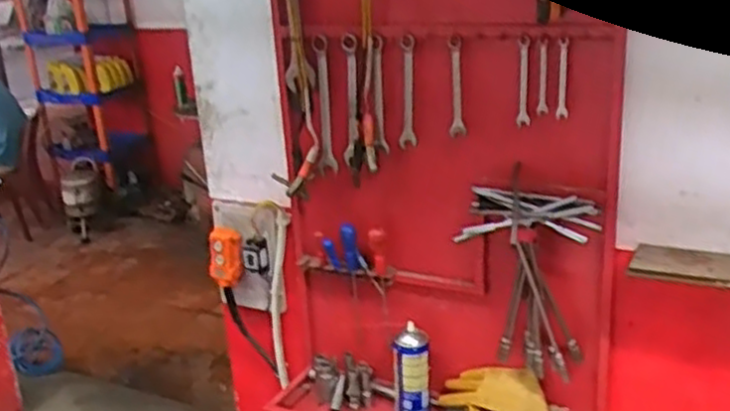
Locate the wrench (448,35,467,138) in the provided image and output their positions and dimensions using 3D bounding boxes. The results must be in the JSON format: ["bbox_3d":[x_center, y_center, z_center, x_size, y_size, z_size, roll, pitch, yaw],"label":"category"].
[{"bbox_3d":[0.144,-0.186,1.206,0.024,0.155,0.007,4,21,19],"label":"wrench"}]

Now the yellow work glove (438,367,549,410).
[{"bbox_3d":[0.227,0.335,1.331,0.203,0.074,0.110,2,21,14],"label":"yellow work glove"}]

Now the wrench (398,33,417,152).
[{"bbox_3d":[0.068,-0.182,1.244,0.030,0.176,0.009,2,21,15],"label":"wrench"}]

